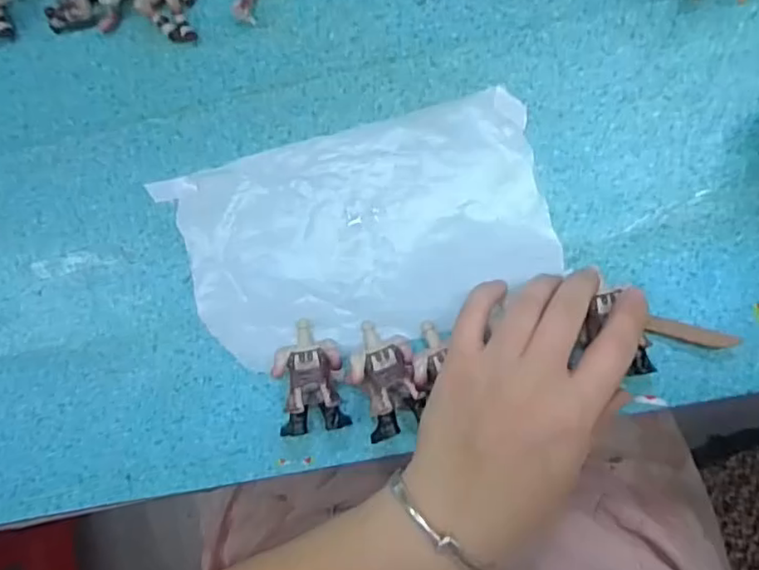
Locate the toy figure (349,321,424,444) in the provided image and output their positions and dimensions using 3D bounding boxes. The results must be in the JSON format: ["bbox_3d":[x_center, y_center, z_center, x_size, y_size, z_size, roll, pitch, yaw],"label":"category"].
[{"bbox_3d":[0.004,0.049,0.334,0.032,0.024,0.058,-18,89,6],"label":"toy figure"}]

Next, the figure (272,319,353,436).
[{"bbox_3d":[-0.037,0.049,0.339,0.034,0.022,0.057,-6,90,6],"label":"figure"}]

